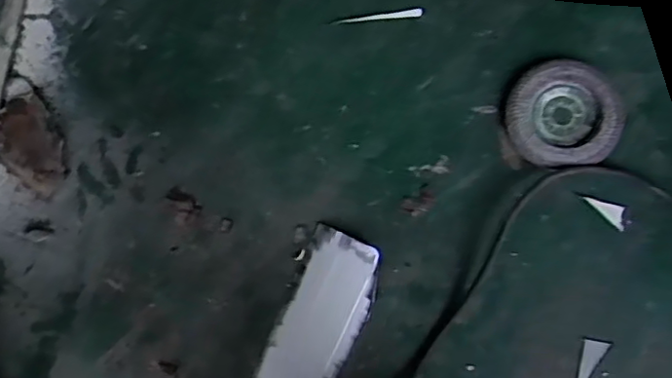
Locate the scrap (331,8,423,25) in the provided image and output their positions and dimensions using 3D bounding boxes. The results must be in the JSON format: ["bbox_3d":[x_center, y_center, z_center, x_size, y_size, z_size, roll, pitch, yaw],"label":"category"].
[{"bbox_3d":[0.038,-0.158,0.577,0.081,0.006,0.008,-3,84,7],"label":"scrap"}]

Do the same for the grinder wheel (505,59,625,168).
[{"bbox_3d":[0.195,-0.063,0.536,0.091,0.017,0.088,-1,84,7],"label":"grinder wheel"}]

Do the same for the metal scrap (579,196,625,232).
[{"bbox_3d":[0.230,0.016,0.531,0.042,0.004,0.016,44,91,9],"label":"metal scrap"}]

